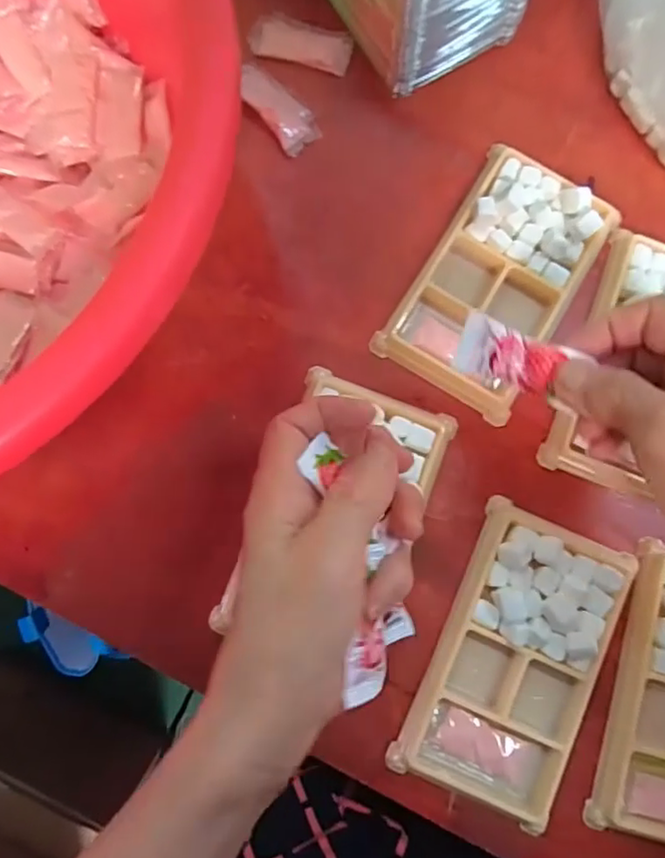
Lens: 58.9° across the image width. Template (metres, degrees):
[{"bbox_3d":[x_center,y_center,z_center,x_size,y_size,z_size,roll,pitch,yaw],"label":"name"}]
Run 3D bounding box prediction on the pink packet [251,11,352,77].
[{"bbox_3d":[-0.017,-0.216,0.329,0.055,0.004,0.027,12,82,-1],"label":"pink packet"}]

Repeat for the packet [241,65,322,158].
[{"bbox_3d":[-0.032,-0.177,0.322,0.023,0.011,0.054,-41,85,-7],"label":"packet"}]

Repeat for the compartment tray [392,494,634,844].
[{"bbox_3d":[0.090,0.111,0.283,0.073,0.018,0.137,23,82,1],"label":"compartment tray"}]

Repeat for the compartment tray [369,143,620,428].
[{"bbox_3d":[0.089,-0.080,0.310,0.079,0.020,0.131,32,82,2],"label":"compartment tray"}]

